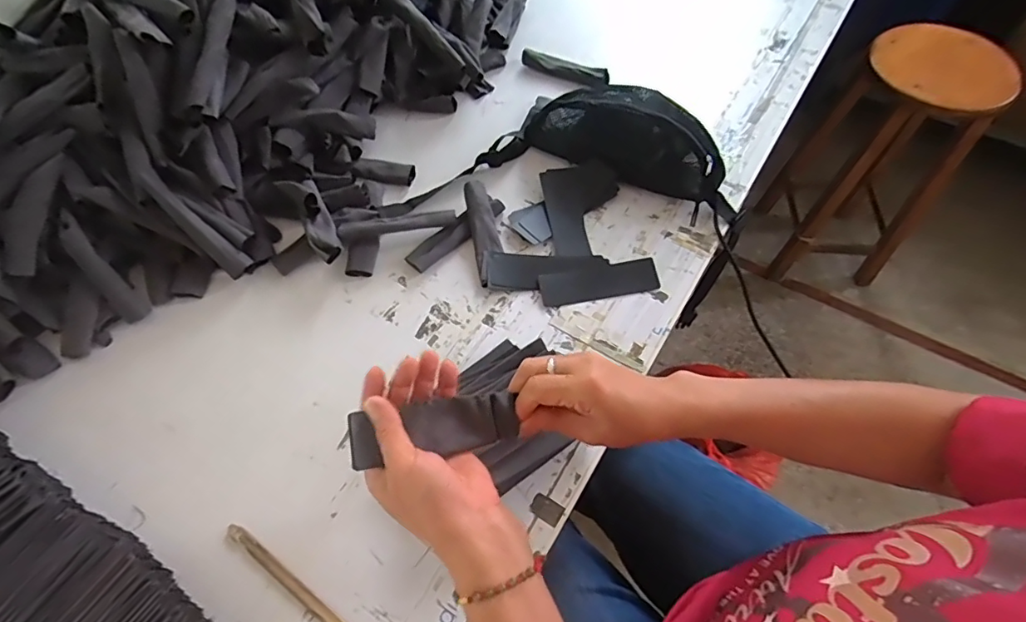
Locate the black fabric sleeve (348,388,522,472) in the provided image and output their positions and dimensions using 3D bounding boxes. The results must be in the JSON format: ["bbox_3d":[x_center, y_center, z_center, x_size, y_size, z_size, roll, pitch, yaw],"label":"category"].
[{"bbox_3d":[-0.060,0.089,0.396,0.122,0.021,0.040,-7,60,-14],"label":"black fabric sleeve"}]

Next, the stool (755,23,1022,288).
[{"bbox_3d":[0.914,-0.366,1.314,0.330,0.646,0.304,13,62,10],"label":"stool"}]

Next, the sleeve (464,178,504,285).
[{"bbox_3d":[-0.039,-0.104,0.684,0.038,0.016,0.148,-8,73,-2],"label":"sleeve"}]

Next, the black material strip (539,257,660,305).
[{"bbox_3d":[0.109,-0.038,0.655,0.147,0.007,0.047,-9,60,-2],"label":"black material strip"}]

